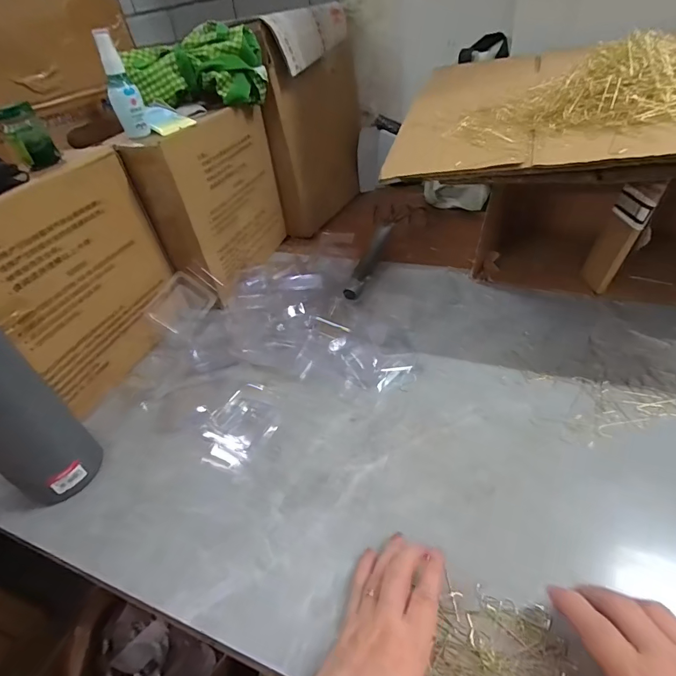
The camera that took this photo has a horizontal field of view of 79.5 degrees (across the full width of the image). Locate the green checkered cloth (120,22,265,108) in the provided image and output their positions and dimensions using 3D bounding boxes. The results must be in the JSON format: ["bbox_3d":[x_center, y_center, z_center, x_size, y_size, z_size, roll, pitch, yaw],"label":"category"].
[{"bbox_3d":[-0.220,-0.418,0.640,0.207,0.095,0.086,-16,40,-8],"label":"green checkered cloth"}]

